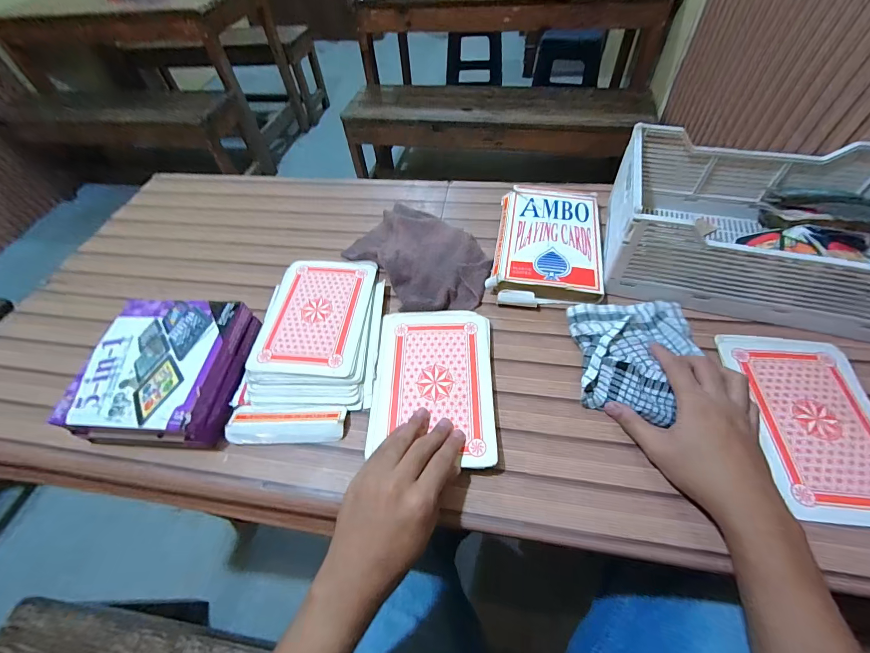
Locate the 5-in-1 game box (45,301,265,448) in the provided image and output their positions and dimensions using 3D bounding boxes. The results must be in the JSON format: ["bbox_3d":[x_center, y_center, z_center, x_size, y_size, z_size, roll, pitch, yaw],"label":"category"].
[{"bbox_3d":[-0.304,0.046,0.417,0.164,0.044,0.165,-1,55,5],"label":"5-in-1 game box"}]

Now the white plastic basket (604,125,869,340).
[{"bbox_3d":[0.386,-0.125,0.449,0.300,0.117,0.205,13,57,14],"label":"white plastic basket"}]

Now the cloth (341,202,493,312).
[{"bbox_3d":[-0.022,-0.104,0.527,0.149,0.028,0.226,-36,59,-19],"label":"cloth"}]

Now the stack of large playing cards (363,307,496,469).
[{"bbox_3d":[-0.002,0.056,0.413,0.131,0.015,0.191,0,55,5],"label":"stack of large playing cards"}]

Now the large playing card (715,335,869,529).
[{"bbox_3d":[0.380,0.091,0.365,0.121,0.006,0.191,3,55,7],"label":"large playing card"}]

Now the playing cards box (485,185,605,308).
[{"bbox_3d":[0.159,-0.120,0.519,0.140,0.022,0.222,6,55,10],"label":"playing cards box"}]

